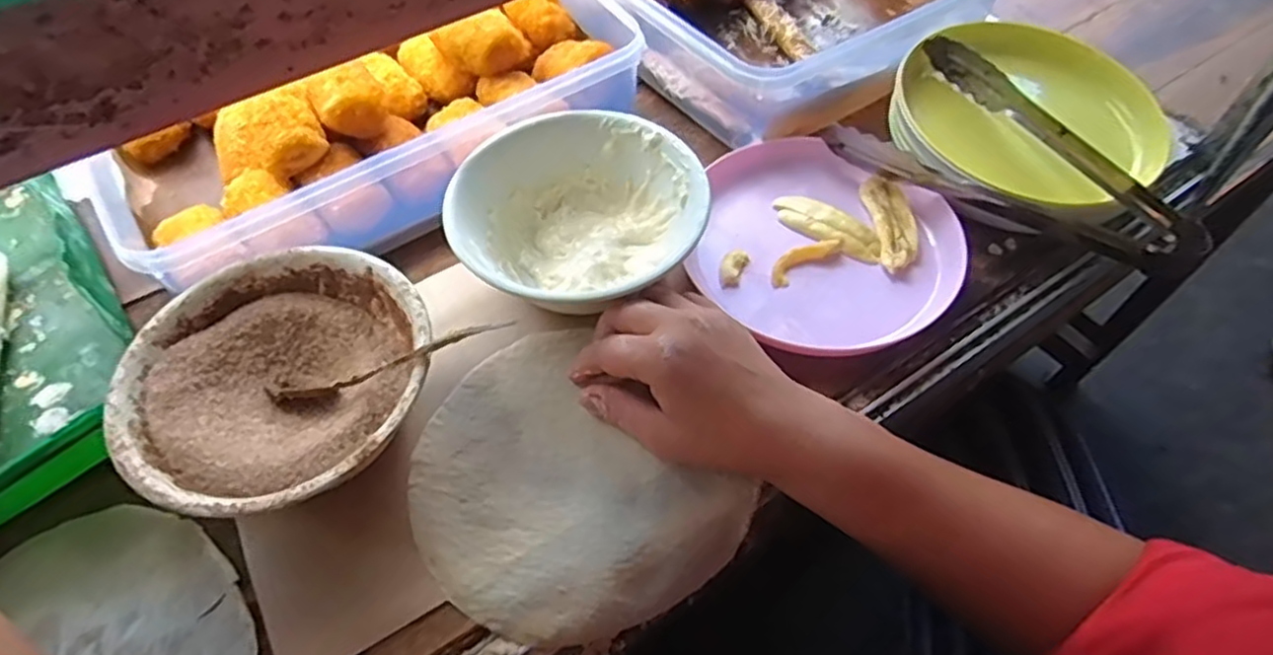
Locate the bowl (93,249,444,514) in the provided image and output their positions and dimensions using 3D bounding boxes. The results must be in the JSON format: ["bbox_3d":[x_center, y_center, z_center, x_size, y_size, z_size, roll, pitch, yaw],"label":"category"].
[{"bbox_3d":[-0.185,0.033,0.378,0.153,0.059,0.149,-1,56,1],"label":"bowl"}]

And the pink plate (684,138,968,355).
[{"bbox_3d":[0.120,-0.058,0.466,0.159,0.030,0.172,-1,56,1],"label":"pink plate"}]

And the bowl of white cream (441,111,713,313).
[{"bbox_3d":[-0.037,-0.075,0.449,0.152,0.060,0.131,-8,56,-4],"label":"bowl of white cream"}]

